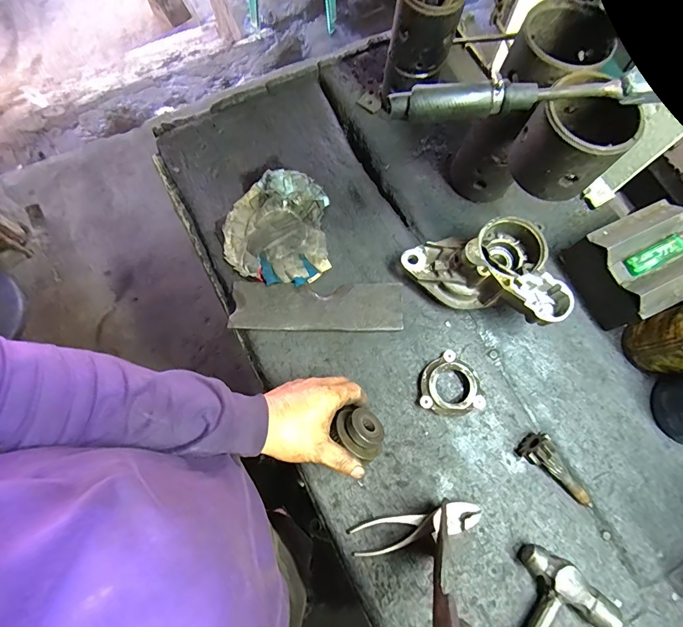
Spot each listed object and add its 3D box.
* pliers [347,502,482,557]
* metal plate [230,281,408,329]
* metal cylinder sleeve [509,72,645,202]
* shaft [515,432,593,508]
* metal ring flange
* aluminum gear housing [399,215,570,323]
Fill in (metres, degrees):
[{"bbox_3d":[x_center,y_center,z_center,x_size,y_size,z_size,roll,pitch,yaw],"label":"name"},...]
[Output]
[{"bbox_3d":[0.086,0.248,0.455,0.151,0.017,0.035,-12,75,-4],"label":"pliers"},{"bbox_3d":[-0.033,-0.010,0.533,0.224,0.011,0.066,1,73,-2],"label":"metal plate"},{"bbox_3d":[0.226,-0.170,0.384,0.086,0.084,0.083,1,74,-2],"label":"metal cylinder sleeve"},{"bbox_3d":[0.265,0.186,0.466,0.103,0.036,0.038,40,78,10],"label":"shaft"},{"bbox_3d":[0.141,0.089,0.501,0.077,0.021,0.078,0,74,0],"label":"metal ring flange"},{"bbox_3d":[0.183,-0.057,0.501,0.190,0.096,0.104,23,75,6],"label":"aluminum gear housing"}]

